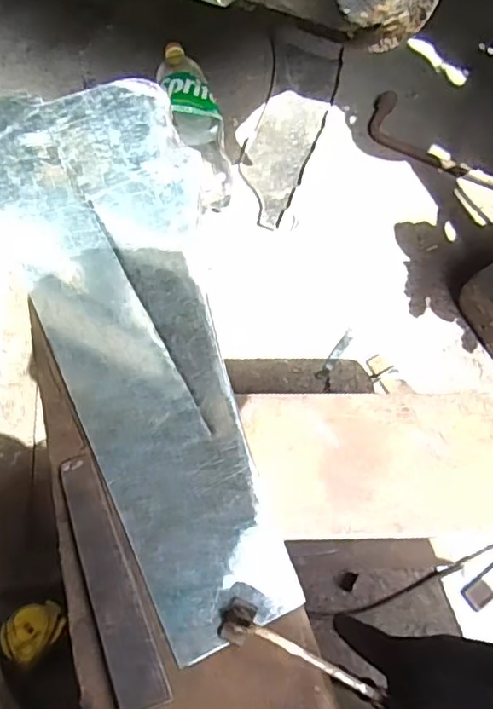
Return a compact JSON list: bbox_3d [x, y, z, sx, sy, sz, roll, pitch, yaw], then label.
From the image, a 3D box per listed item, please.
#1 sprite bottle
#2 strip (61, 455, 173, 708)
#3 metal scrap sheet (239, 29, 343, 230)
[{"bbox_3d":[-0.083,-0.375,0.916,0.081,0.087,0.320,-9,64,-7],"label":"sprite bottle"},{"bbox_3d":[-0.095,0.152,0.399,0.031,0.007,0.173,-20,66,-12],"label":"strip"},{"bbox_3d":[0.076,-0.401,0.980,0.124,0.016,0.449,11,64,2],"label":"metal scrap sheet"}]

